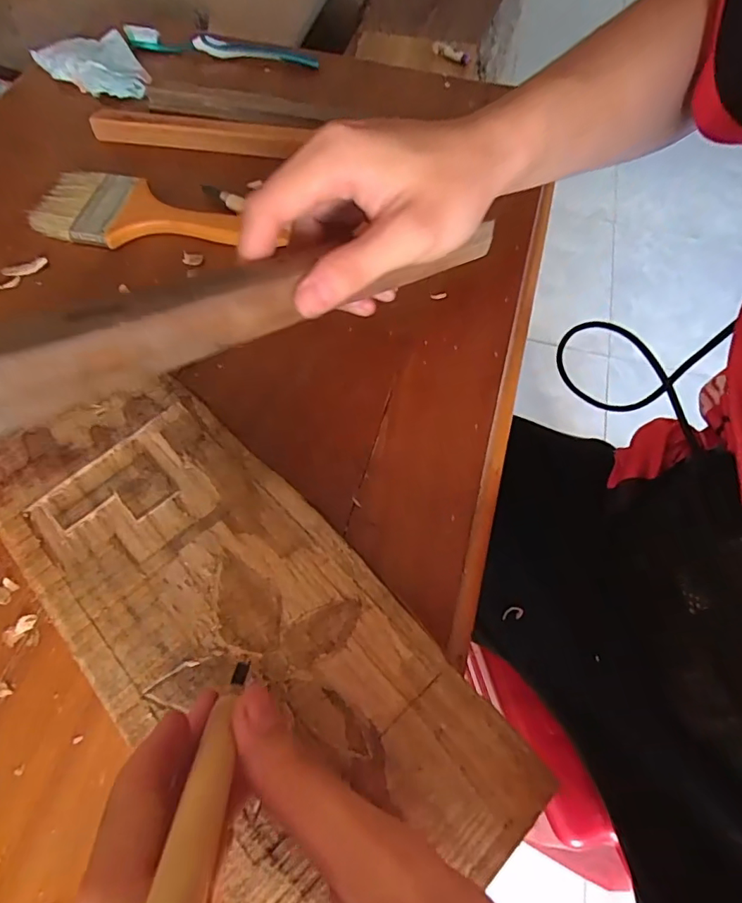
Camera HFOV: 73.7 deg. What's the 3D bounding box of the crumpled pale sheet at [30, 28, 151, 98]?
[{"bbox_3d":[-0.256,-0.371,0.473,0.110,0.019,0.081,41,69,18],"label":"crumpled pale sheet"}]

